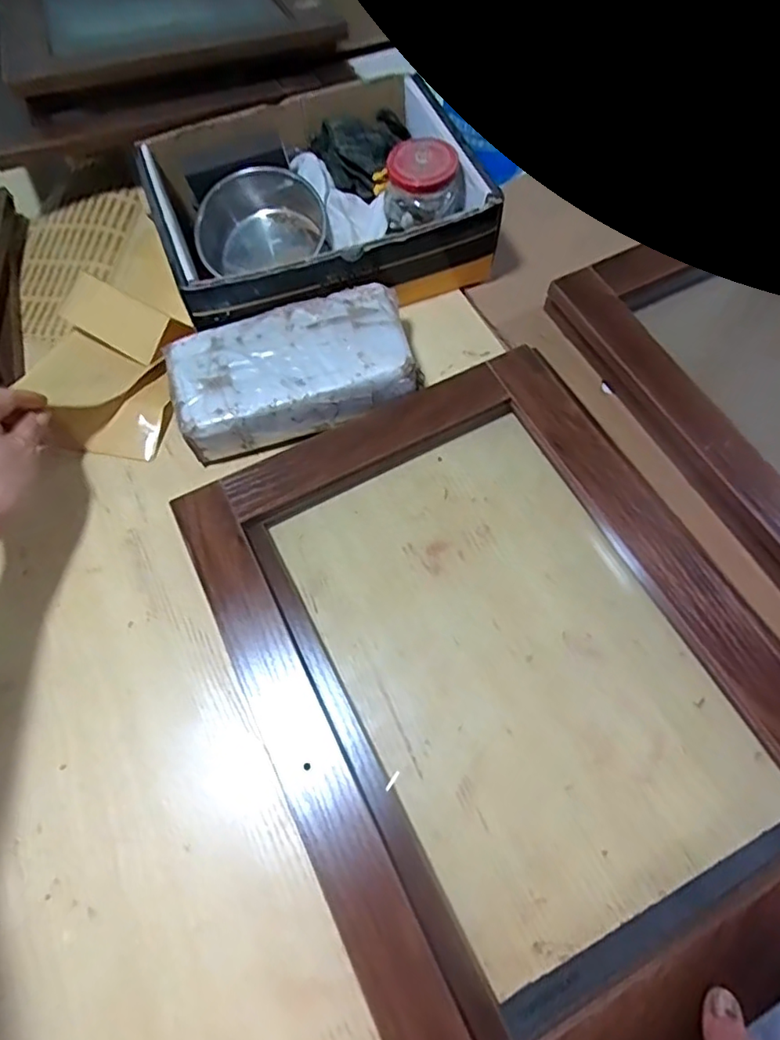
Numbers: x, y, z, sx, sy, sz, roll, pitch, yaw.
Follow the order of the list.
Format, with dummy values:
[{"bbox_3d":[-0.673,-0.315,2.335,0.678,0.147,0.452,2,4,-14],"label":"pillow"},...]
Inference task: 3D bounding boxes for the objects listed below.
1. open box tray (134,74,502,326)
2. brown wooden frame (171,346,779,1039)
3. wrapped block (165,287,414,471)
[{"bbox_3d":[-0.072,-0.307,0.566,0.287,0.102,0.218,-21,67,-7],"label":"open box tray"},{"bbox_3d":[0.086,0.101,0.418,0.359,0.033,0.470,-26,68,-10],"label":"brown wooden frame"},{"bbox_3d":[-0.086,-0.128,0.516,0.208,0.062,0.106,-15,66,-5],"label":"wrapped block"}]

